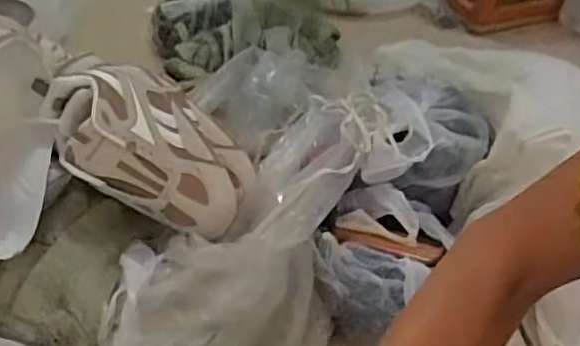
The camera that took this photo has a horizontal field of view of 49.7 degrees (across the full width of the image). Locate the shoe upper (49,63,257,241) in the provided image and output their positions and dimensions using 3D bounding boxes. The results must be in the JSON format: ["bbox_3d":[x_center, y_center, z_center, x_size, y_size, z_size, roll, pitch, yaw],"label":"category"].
[{"bbox_3d":[-0.184,-0.034,0.828,0.100,0.280,0.161,-8,51,57],"label":"shoe upper"}]

